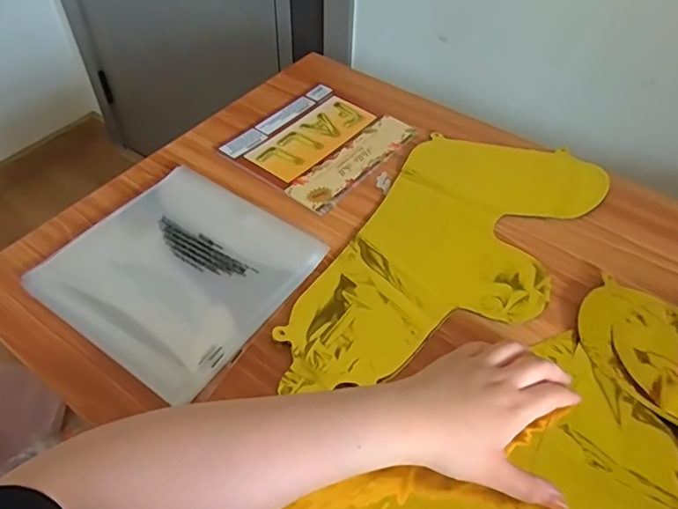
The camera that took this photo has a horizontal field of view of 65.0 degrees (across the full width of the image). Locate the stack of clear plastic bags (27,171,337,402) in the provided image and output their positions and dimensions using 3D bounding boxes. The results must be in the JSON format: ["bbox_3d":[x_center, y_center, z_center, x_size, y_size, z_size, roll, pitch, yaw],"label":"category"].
[{"bbox_3d":[-0.152,0.012,0.514,0.212,0.012,0.199,27,55,20],"label":"stack of clear plastic bags"}]

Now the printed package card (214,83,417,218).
[{"bbox_3d":[-0.023,-0.138,0.651,0.161,0.005,0.184,33,57,24],"label":"printed package card"}]

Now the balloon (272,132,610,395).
[{"bbox_3d":[0.114,0.000,0.532,0.197,0.015,0.380,24,54,18],"label":"balloon"}]

